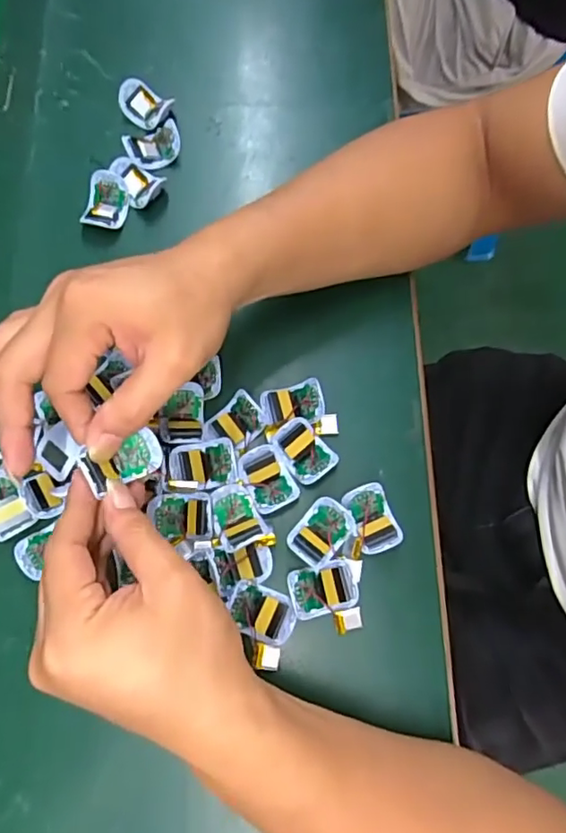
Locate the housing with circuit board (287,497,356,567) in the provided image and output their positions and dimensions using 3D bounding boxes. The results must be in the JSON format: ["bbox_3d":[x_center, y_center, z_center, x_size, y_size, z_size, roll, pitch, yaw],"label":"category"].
[{"bbox_3d":[0.025,0.074,0.366,0.032,0.010,0.040,39,77,9],"label":"housing with circuit board"}]

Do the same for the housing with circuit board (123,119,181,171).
[{"bbox_3d":[-0.102,-0.214,0.450,0.043,0.018,0.029,-29,77,-9],"label":"housing with circuit board"}]

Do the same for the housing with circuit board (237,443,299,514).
[{"bbox_3d":[-0.011,0.041,0.374,0.029,0.011,0.042,-28,76,-9],"label":"housing with circuit board"}]

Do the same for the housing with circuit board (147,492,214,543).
[{"bbox_3d":[-0.065,0.064,0.364,0.039,0.013,0.029,-7,74,-3],"label":"housing with circuit board"}]

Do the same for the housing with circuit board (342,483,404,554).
[{"bbox_3d":[0.058,0.066,0.370,0.028,0.014,0.042,-21,75,-7],"label":"housing with circuit board"}]

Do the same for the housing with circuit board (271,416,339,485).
[{"bbox_3d":[0.015,0.022,0.382,0.030,0.014,0.042,-36,78,-11],"label":"housing with circuit board"}]

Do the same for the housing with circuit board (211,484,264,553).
[{"bbox_3d":[-0.031,0.064,0.365,0.026,0.015,0.040,-23,76,-8],"label":"housing with circuit board"}]

